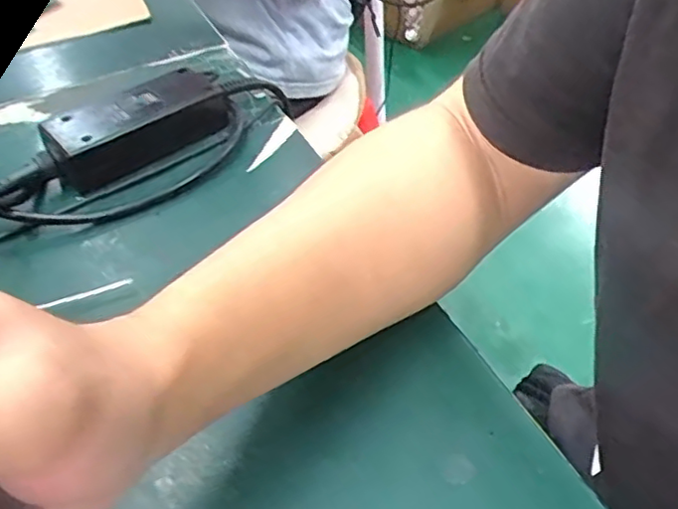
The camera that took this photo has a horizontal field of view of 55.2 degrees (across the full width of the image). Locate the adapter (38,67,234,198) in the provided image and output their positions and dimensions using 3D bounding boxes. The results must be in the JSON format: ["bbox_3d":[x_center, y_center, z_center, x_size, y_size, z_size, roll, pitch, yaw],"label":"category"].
[{"bbox_3d":[-0.137,-0.087,0.444,0.122,0.045,0.053,-33,49,-24],"label":"adapter"}]

